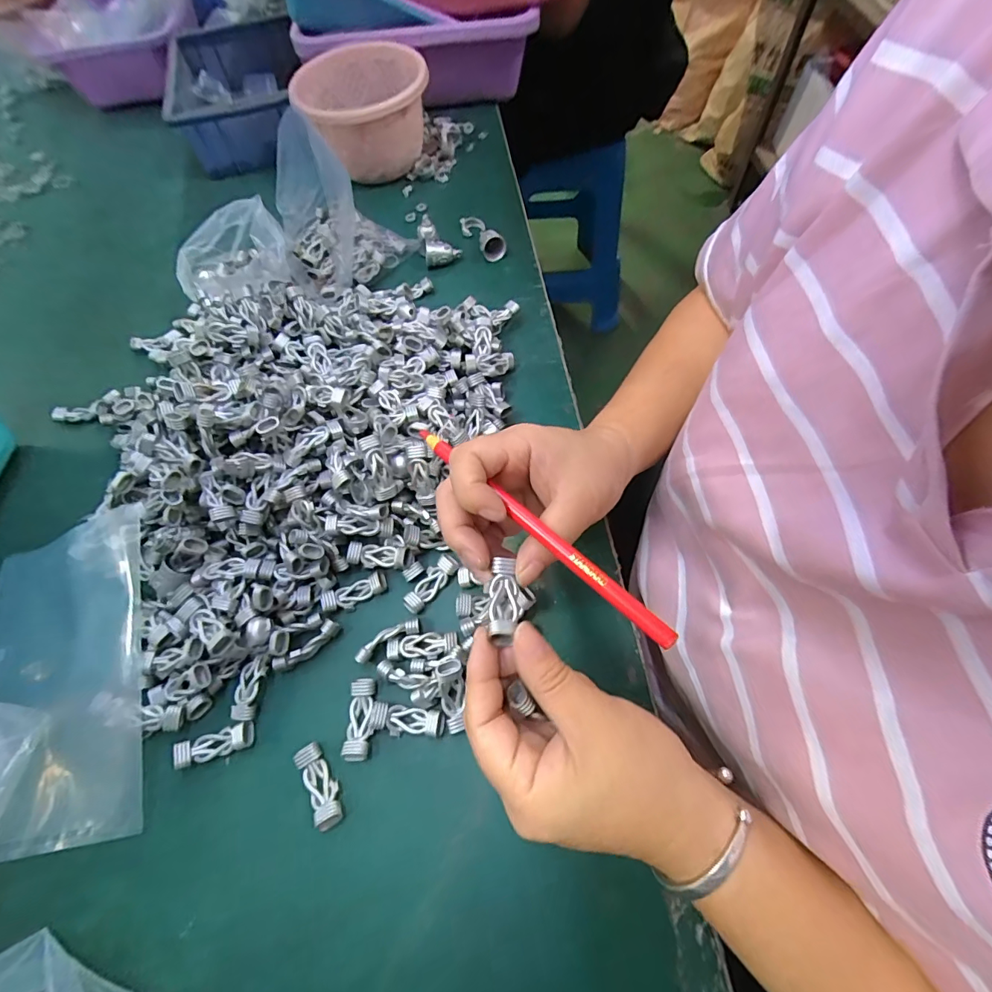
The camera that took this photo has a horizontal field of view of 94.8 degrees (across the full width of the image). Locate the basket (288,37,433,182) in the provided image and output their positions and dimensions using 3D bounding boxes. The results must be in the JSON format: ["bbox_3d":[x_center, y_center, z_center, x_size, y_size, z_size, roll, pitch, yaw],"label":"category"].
[{"bbox_3d":[-0.153,-0.452,0.549,0.147,0.088,0.151,-17,63,-5],"label":"basket"}]

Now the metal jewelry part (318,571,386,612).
[{"bbox_3d":[-0.100,0.068,0.323,0.045,0.008,0.015,-23,64,-7],"label":"metal jewelry part"}]

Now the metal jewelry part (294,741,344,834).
[{"bbox_3d":[-0.104,0.170,0.269,0.015,0.013,0.045,-33,66,-12],"label":"metal jewelry part"}]

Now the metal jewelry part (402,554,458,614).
[{"bbox_3d":[-0.046,0.061,0.322,0.016,0.009,0.045,38,72,20],"label":"metal jewelry part"}]

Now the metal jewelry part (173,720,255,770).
[{"bbox_3d":[-0.173,0.153,0.282,0.043,0.013,0.015,-17,63,-4],"label":"metal jewelry part"}]

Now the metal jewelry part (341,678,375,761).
[{"bbox_3d":[-0.085,0.138,0.284,0.016,0.009,0.045,-6,63,1],"label":"metal jewelry part"}]

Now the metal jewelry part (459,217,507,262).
[{"bbox_3d":[-0.015,-0.285,0.499,0.025,0.026,0.071,-27,64,-9],"label":"metal jewelry part"}]

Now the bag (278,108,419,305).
[{"bbox_3d":[-0.167,-0.270,0.451,0.103,0.106,0.137,29,69,17],"label":"bag"}]

